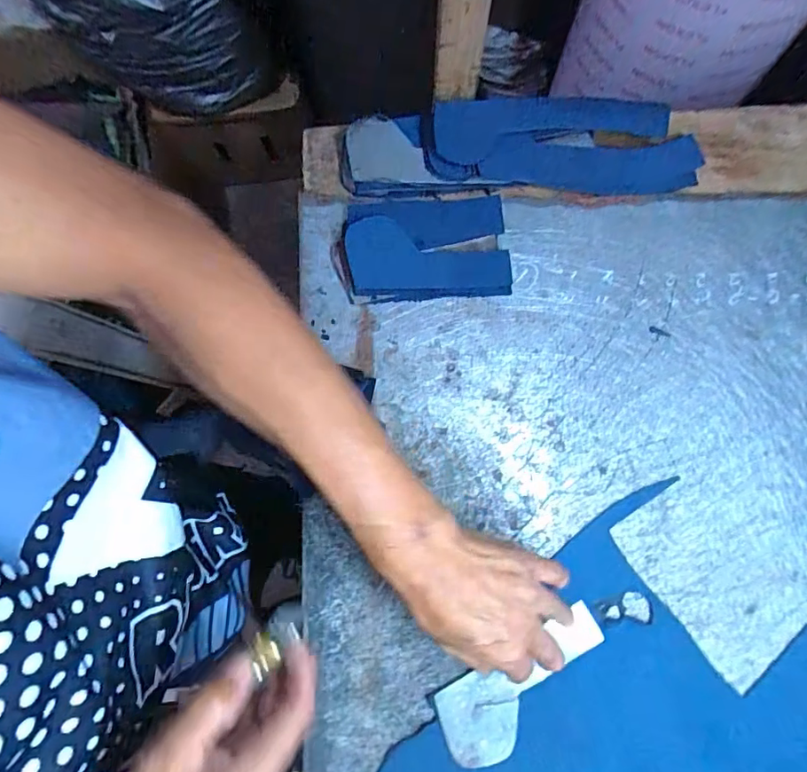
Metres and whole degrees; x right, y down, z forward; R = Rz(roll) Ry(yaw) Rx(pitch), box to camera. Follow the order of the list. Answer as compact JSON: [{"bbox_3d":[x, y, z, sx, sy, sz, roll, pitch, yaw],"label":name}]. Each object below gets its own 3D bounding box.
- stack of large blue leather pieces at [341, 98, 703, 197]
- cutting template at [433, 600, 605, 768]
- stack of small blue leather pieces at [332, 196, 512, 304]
[{"bbox_3d":[0.108,-0.215,0.472,0.323,0.037,0.081,-1,78,-2],"label":"stack of large blue leather pieces"},{"bbox_3d":[0.091,0.226,0.404,0.144,0.004,0.061,-35,82,-7],"label":"cutting template"},{"bbox_3d":[0.017,-0.120,0.465,0.146,0.016,0.090,-5,79,-2],"label":"stack of small blue leather pieces"}]

